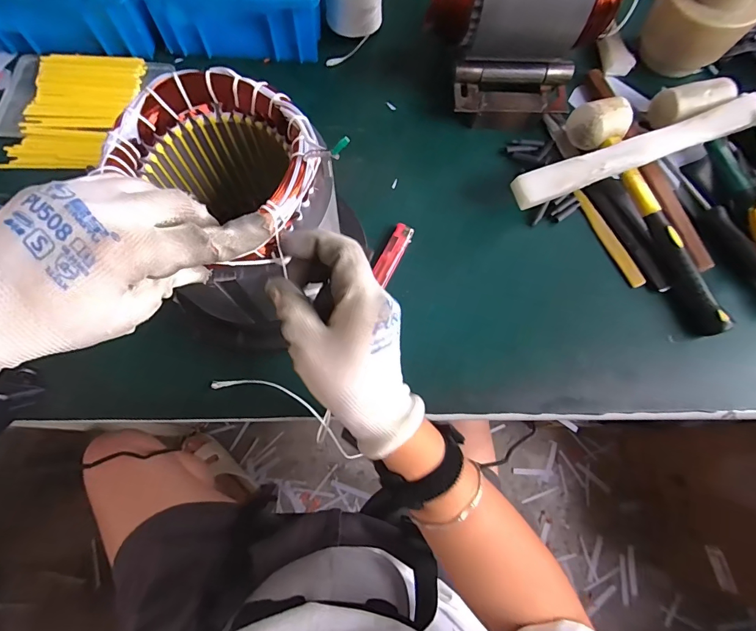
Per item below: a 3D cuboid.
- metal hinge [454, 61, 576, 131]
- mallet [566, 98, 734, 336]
[{"bbox_3d":[0.158,-0.256,0.469,0.136,0.045,0.061,1,72,-2],"label":"metal hinge"},{"bbox_3d":[0.305,-0.116,0.439,0.053,0.050,0.283,-21,74,-8],"label":"mallet"}]

